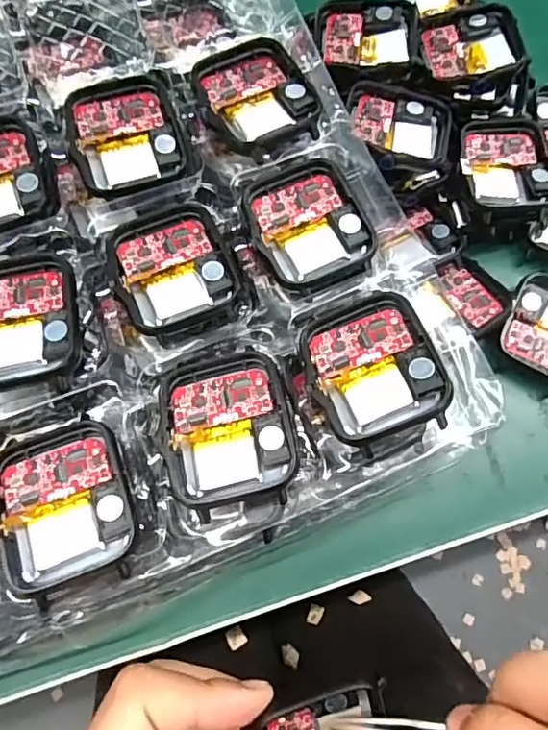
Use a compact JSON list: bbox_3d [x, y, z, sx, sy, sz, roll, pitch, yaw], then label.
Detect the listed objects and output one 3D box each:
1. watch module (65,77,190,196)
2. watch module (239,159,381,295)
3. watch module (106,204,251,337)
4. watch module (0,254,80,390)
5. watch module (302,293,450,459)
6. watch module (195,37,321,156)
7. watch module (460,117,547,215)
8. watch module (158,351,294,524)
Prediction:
[{"bbox_3d":[-0.053,-0.084,0.197,0.039,0.007,0.044,-17,74,-6],"label":"watch module"},{"bbox_3d":[0.012,-0.048,0.188,0.037,0.005,0.045,-20,74,-7],"label":"watch module"},{"bbox_3d":[-0.033,-0.032,0.182,0.038,0.005,0.046,-20,74,-7],"label":"watch module"},{"bbox_3d":[-0.080,-0.015,0.172,0.038,0.007,0.043,-10,73,-4],"label":"watch module"},{"bbox_3d":[0.030,0.000,0.166,0.037,0.013,0.045,-20,73,-5],"label":"watch module"},{"bbox_3d":[-0.007,-0.098,0.200,0.038,0.009,0.049,-20,74,-7],"label":"watch module"},{"bbox_3d":[0.096,-0.085,0.229,0.037,0.006,0.046,-1,74,-3],"label":"watch module"},{"bbox_3d":[-0.014,0.018,0.162,0.037,0.005,0.045,-14,73,-3],"label":"watch module"}]

